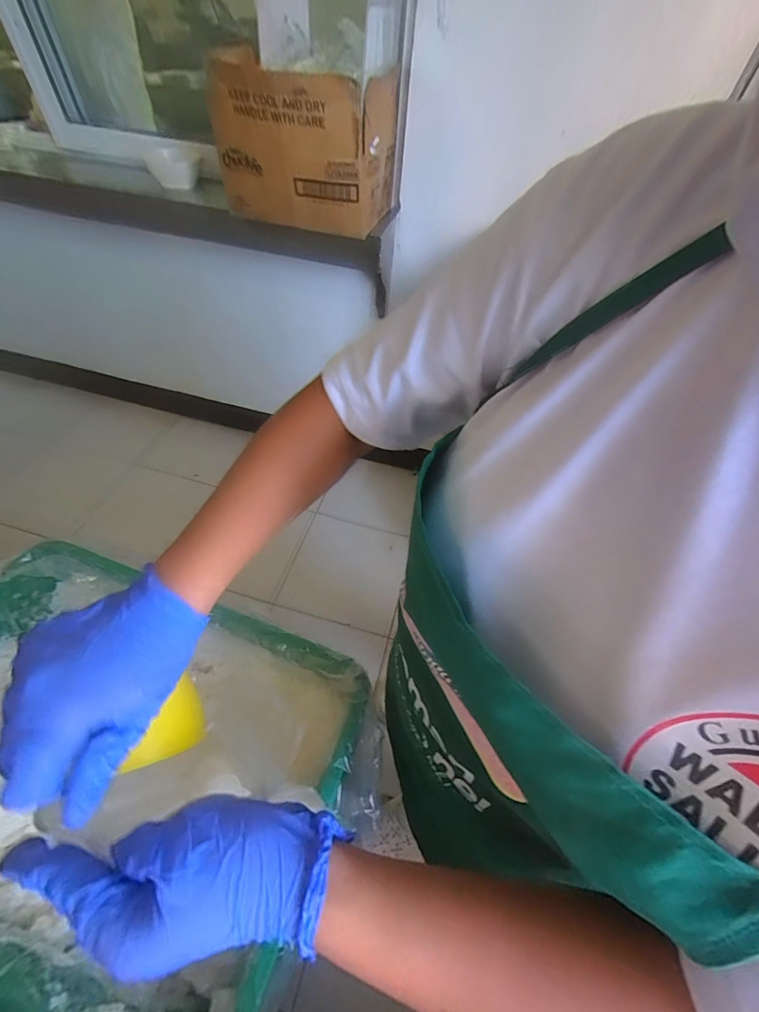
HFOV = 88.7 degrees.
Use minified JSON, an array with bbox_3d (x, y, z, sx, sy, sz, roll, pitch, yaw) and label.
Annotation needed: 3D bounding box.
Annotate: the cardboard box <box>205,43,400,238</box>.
[{"bbox_3d":[-0.136,-0.793,0.860,0.287,0.235,0.301,15,53,6],"label":"cardboard box"}]

